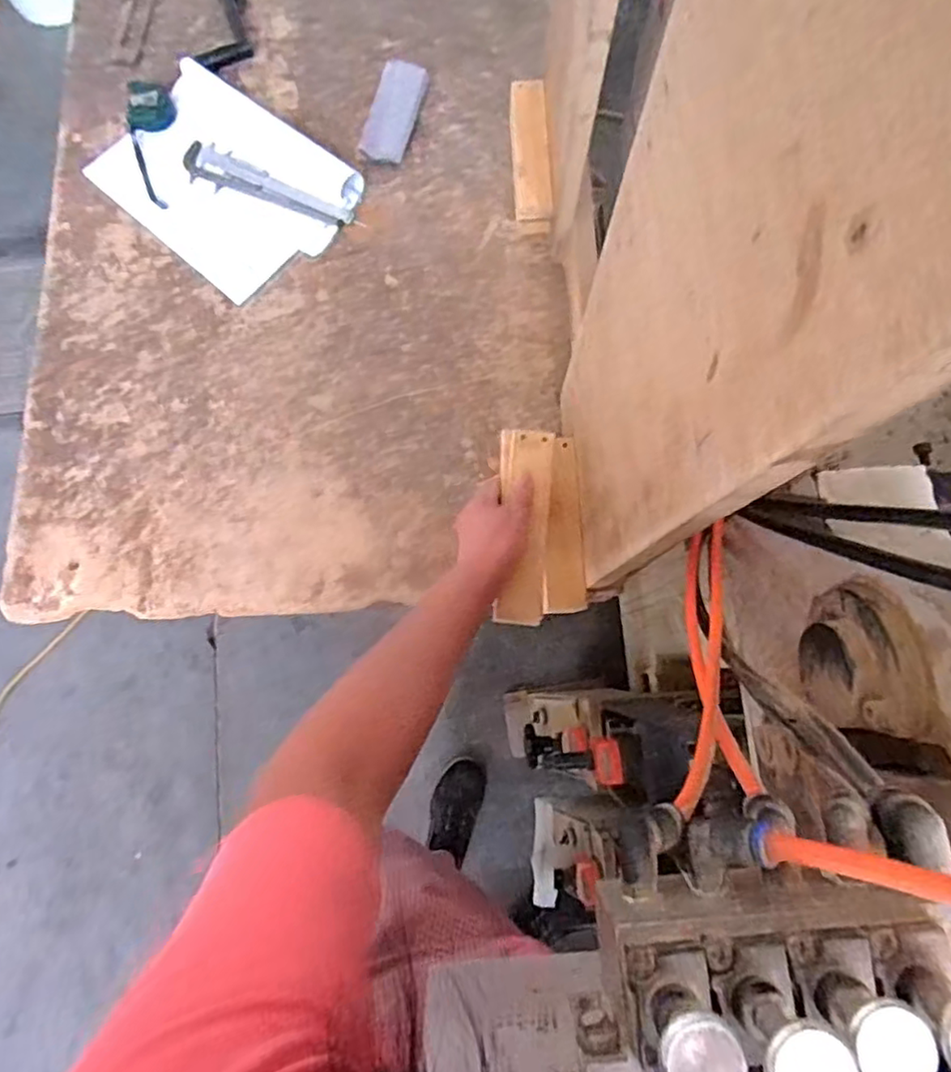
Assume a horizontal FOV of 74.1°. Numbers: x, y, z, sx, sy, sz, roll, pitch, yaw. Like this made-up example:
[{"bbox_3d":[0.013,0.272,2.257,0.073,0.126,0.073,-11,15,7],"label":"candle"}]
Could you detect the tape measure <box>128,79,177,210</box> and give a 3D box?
[{"bbox_3d":[-0.420,-0.521,0.819,0.064,0.027,0.183,-7,78,0],"label":"tape measure"}]

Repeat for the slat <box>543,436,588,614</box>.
[{"bbox_3d":[0.094,-0.013,0.666,0.044,0.010,0.185,-2,83,22],"label":"slat"}]

